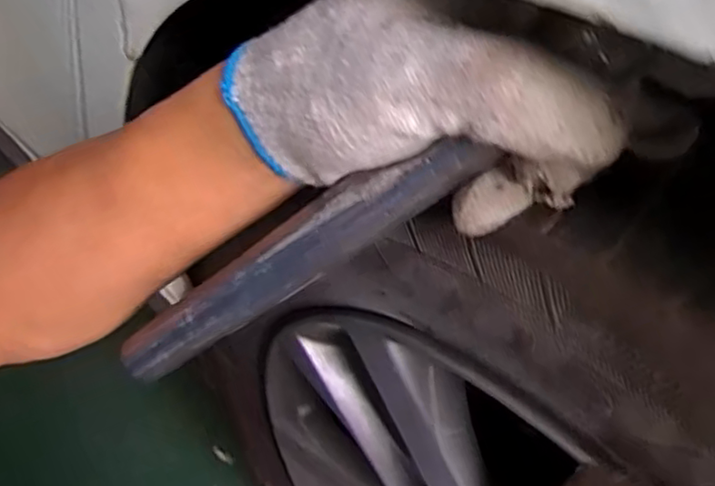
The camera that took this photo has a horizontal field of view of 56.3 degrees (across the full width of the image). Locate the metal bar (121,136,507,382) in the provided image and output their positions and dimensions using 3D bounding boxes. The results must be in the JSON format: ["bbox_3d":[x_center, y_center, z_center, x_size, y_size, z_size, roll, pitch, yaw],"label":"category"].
[{"bbox_3d":[-0.036,0.013,0.271,0.206,0.023,0.012,-31,27,34],"label":"metal bar"}]

